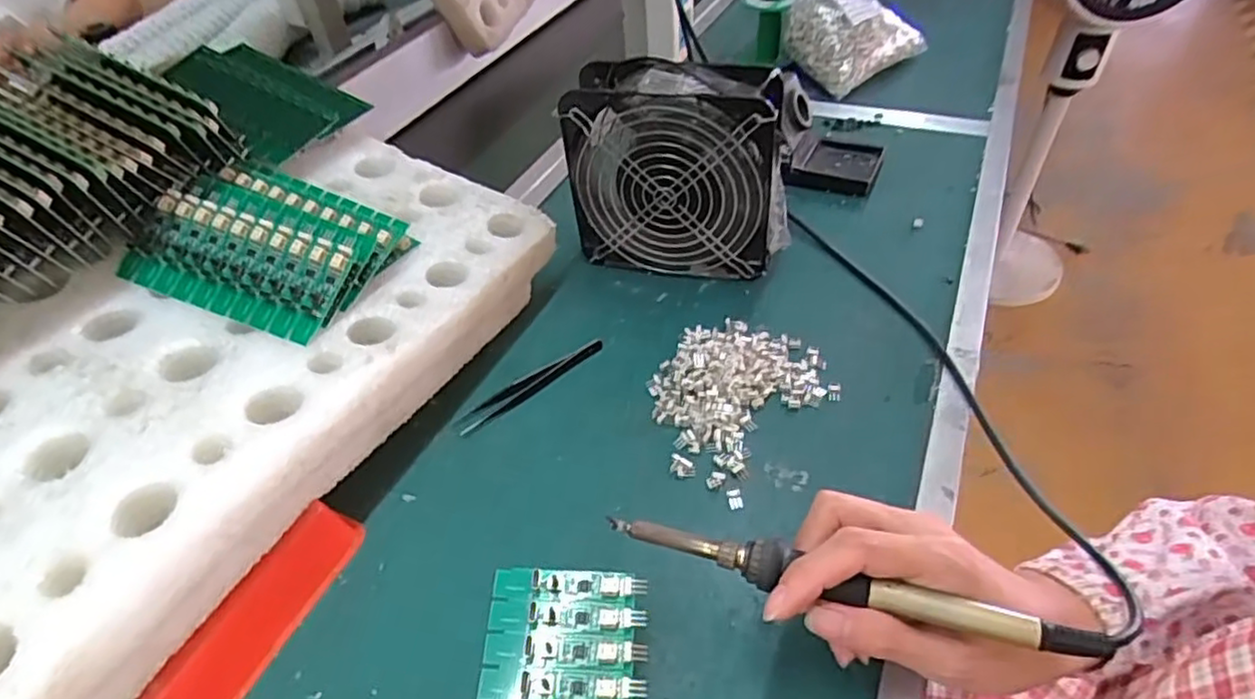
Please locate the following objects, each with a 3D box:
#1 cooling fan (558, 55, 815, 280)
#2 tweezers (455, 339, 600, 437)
[{"bbox_3d":[0.040,-0.137,0.503,0.163,0.153,0.061,6,46,12],"label":"cooling fan"},{"bbox_3d":[-0.067,0.023,0.466,0.115,0.005,0.020,-34,51,-25],"label":"tweezers"}]

